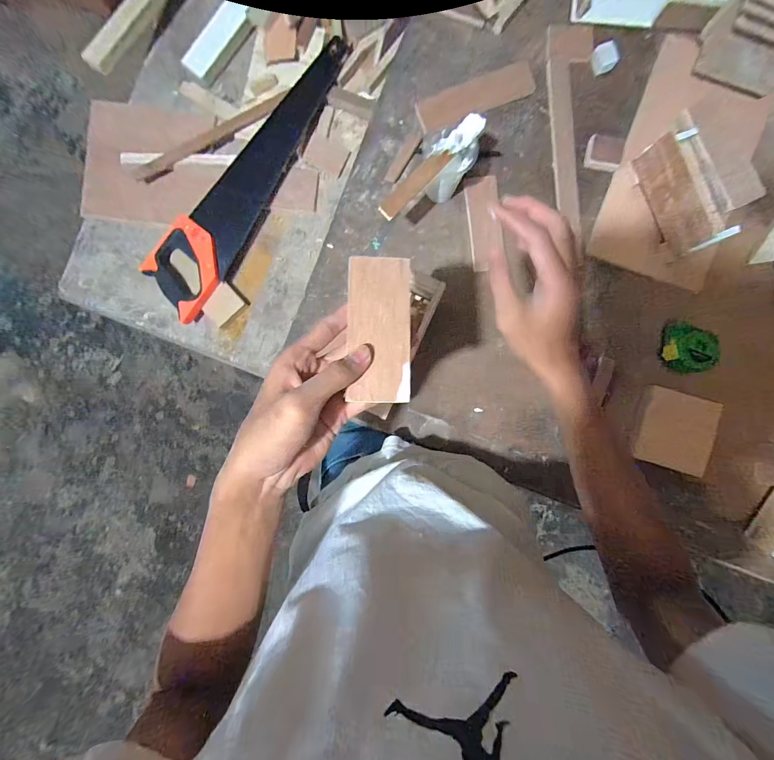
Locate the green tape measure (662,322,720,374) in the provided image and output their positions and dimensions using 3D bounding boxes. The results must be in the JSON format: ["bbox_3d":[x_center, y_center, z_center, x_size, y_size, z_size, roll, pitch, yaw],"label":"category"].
[{"bbox_3d":[0.453,-0.048,0.499,0.052,0.040,0.073,-1,90,1],"label":"green tape measure"}]

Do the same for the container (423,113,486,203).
[{"bbox_3d":[0.089,-0.311,0.479,0.070,0.100,0.077,14,90,1],"label":"container"}]

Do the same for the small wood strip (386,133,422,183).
[{"bbox_3d":[0.028,-0.354,0.529,0.018,0.009,0.091,31,91,1],"label":"small wood strip"}]

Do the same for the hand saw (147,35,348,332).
[{"bbox_3d":[-0.231,-0.347,0.554,0.109,0.030,0.513,34,92,3],"label":"hand saw"}]

